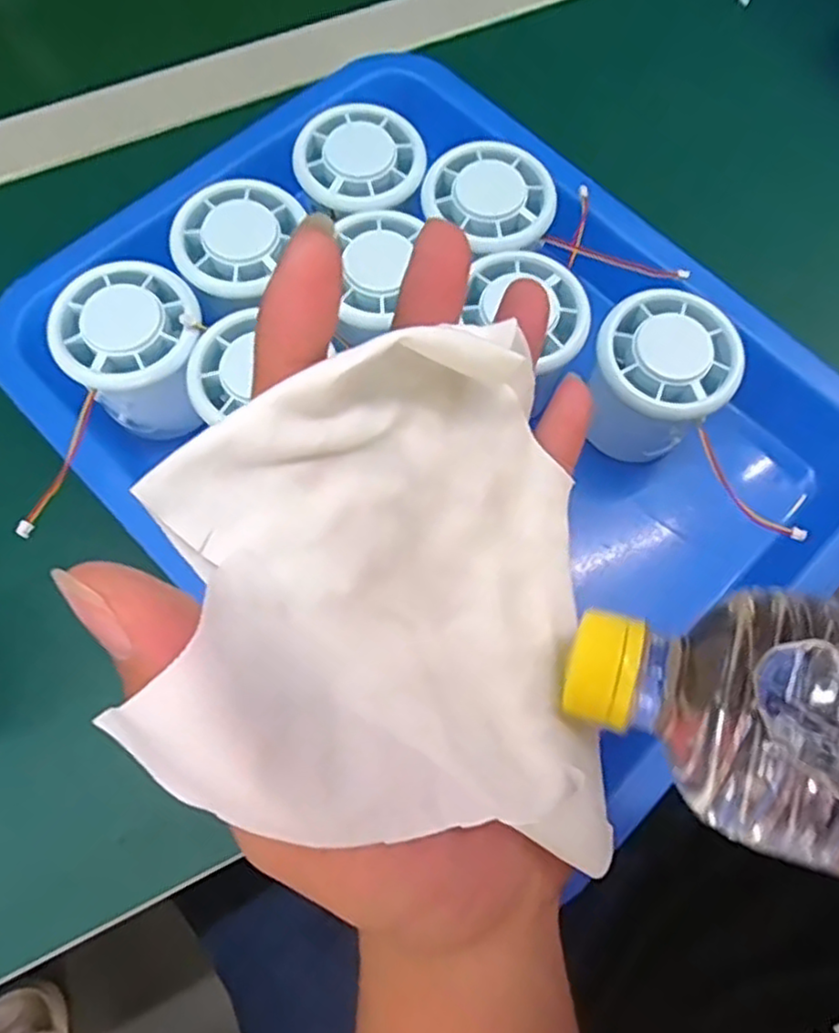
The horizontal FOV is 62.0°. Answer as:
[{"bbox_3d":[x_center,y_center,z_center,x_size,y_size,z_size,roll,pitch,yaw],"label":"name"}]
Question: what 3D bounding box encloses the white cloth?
[{"bbox_3d":[0.006,0.014,0.169,0.130,0.040,0.118,25,57,-34],"label":"white cloth"}]

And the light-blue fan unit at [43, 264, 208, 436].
[{"bbox_3d":[-0.114,-0.065,0.293,0.060,0.050,0.057,1,70,-2],"label":"light-blue fan unit"}]

